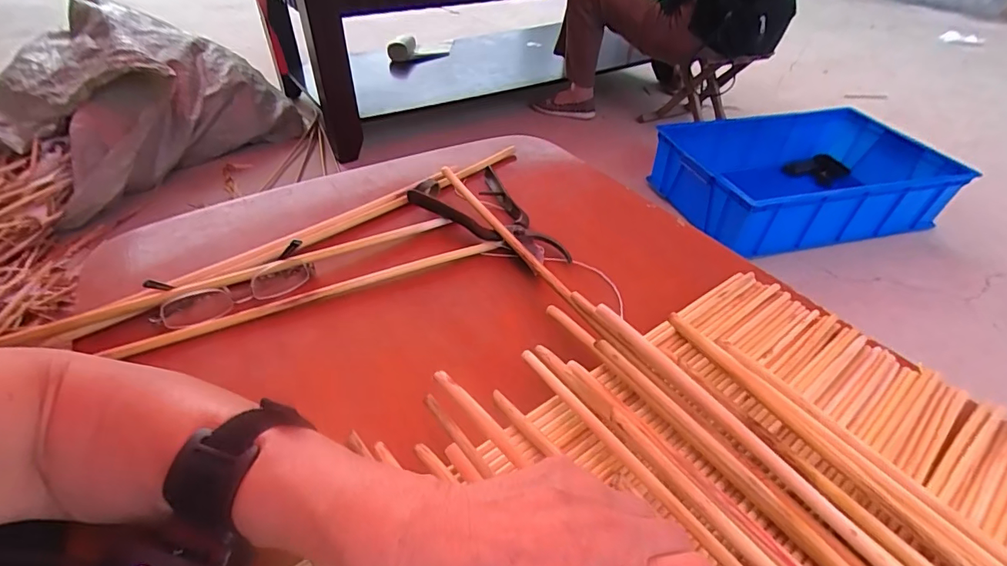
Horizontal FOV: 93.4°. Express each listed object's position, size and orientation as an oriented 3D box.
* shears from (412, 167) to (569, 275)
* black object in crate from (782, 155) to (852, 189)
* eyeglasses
[{"bbox_3d":[0.004,-0.084,0.516,0.175,0.026,0.127,33,47,30],"label":"shears"},{"bbox_3d":[0.965,-0.347,1.452,0.192,0.075,0.061,-1,42,-2],"label":"black object in crate"},{"bbox_3d":[-0.233,0.005,0.414,0.130,0.029,0.042,-25,48,-31],"label":"eyeglasses"}]

